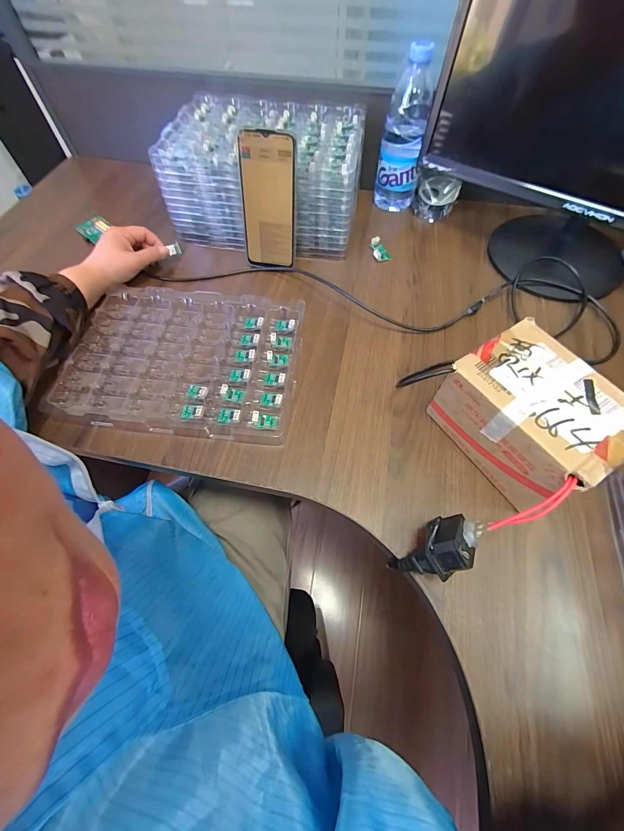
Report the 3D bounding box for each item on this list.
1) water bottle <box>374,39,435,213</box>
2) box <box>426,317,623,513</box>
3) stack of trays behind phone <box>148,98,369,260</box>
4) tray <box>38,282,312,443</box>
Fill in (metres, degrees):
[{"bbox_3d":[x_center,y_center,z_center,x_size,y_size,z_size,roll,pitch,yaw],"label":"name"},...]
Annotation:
[{"bbox_3d":[0.144,-0.435,0.503,0.066,0.199,0.058,6,60,3],"label":"water bottle"},{"bbox_3d":[0.211,0.002,0.322,0.103,0.097,0.139,-28,64,-15],"label":"box"},{"bbox_3d":[-0.067,-0.375,0.508,0.275,0.122,0.200,8,61,4],"label":"stack of trays behind phone"},{"bbox_3d":[-0.163,-0.074,0.406,0.282,0.020,0.210,4,60,2],"label":"tray"}]

